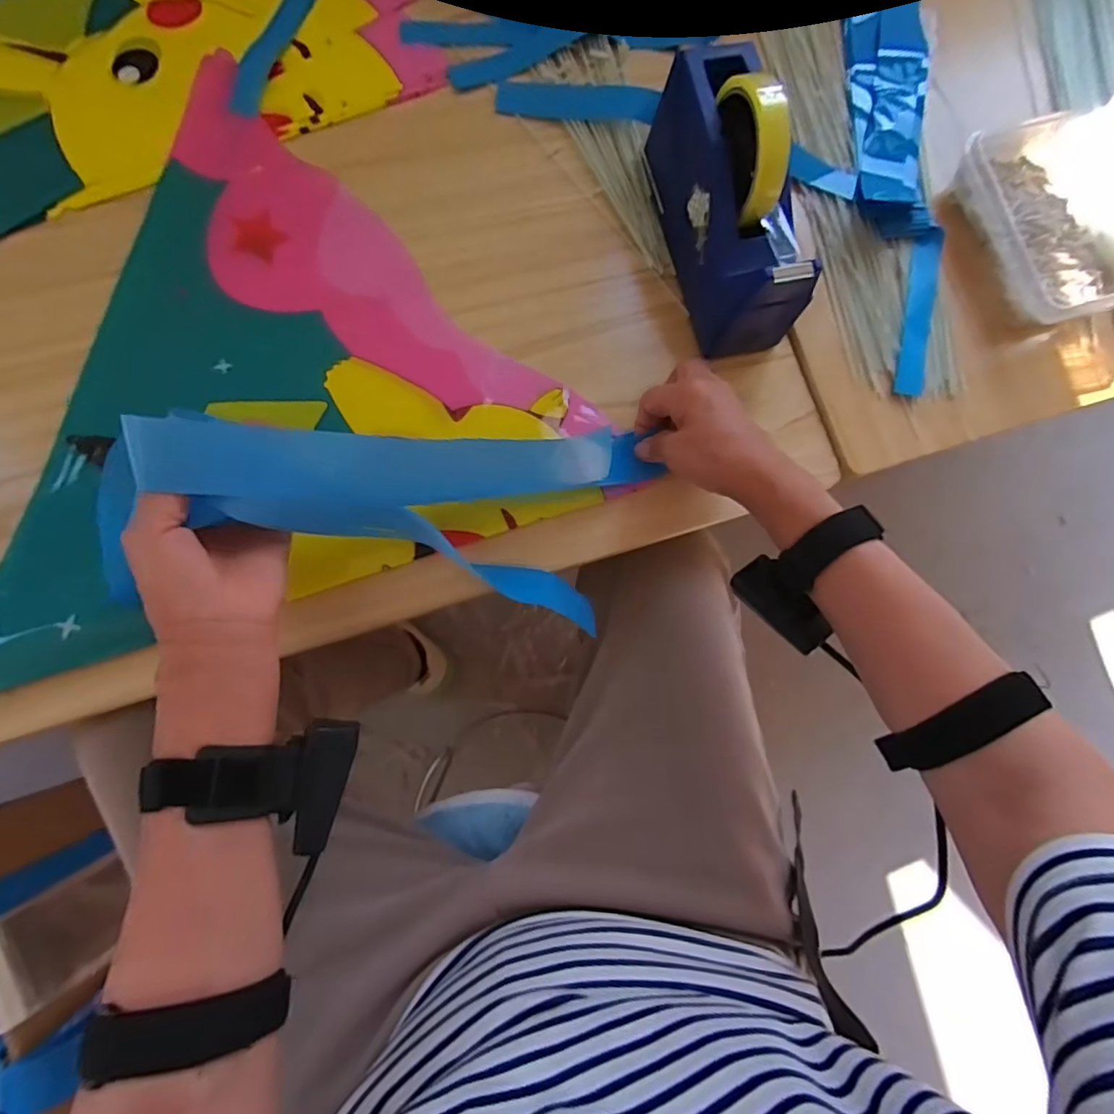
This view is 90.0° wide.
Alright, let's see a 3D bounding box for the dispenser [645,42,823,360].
[{"bbox_3d":[0.136,-0.276,0.433,0.070,0.117,0.203,-15,83,-8],"label":"dispenser"}]

